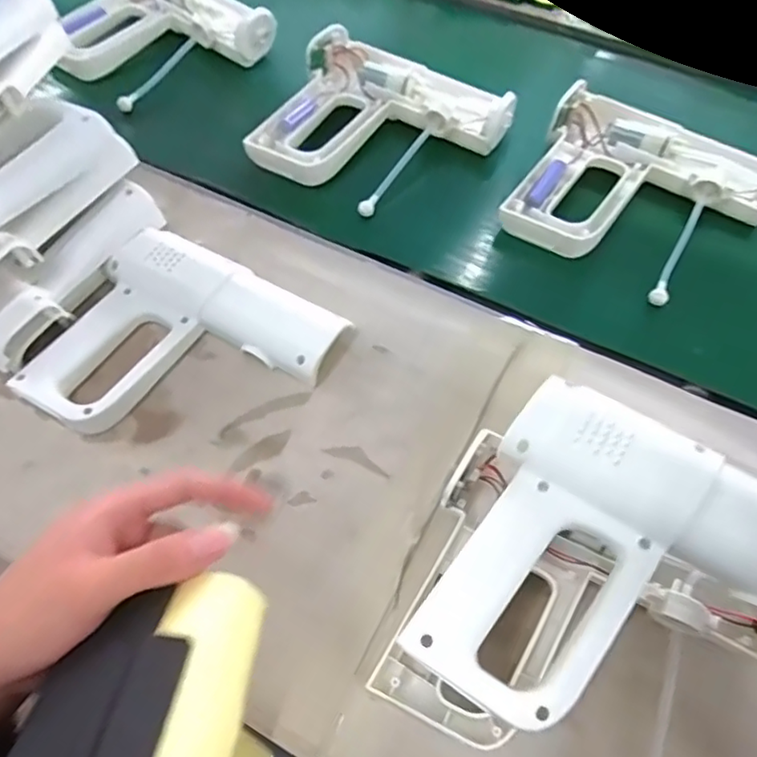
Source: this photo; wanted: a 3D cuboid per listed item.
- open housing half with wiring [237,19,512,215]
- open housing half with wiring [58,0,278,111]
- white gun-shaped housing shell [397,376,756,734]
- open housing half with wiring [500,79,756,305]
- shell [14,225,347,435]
[{"bbox_3d":[-0.002,-0.248,0.592,0.205,0.035,0.182,32,69,16],"label":"open housing half with wiring"},{"bbox_3d":[-0.247,-0.381,0.676,0.218,0.048,0.184,36,68,19],"label":"open housing half with wiring"},{"bbox_3d":[0.134,0.105,0.309,0.186,0.037,0.175,28,68,15],"label":"white gun-shaped housing shell"},{"bbox_3d":[0.241,-0.168,0.549,0.206,0.036,0.181,26,68,14],"label":"open housing half with wiring"},{"bbox_3d":[-0.147,-0.020,0.477,0.202,0.033,0.172,23,67,12],"label":"shell"}]

